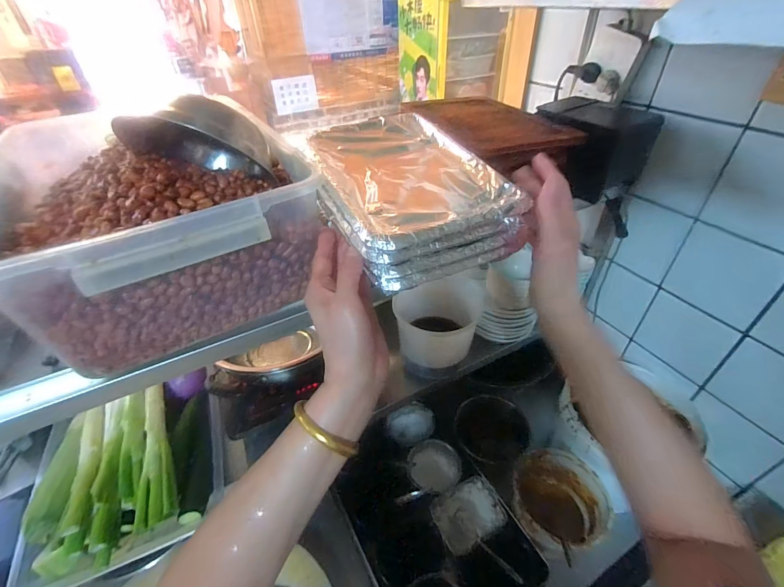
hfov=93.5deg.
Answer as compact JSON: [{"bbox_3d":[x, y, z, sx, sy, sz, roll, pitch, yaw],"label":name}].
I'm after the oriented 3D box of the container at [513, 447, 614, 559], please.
[{"bbox_3d":[0.322,0.416,0.735,0.172,0.108,0.176,-1,40,1],"label":"container"}]

